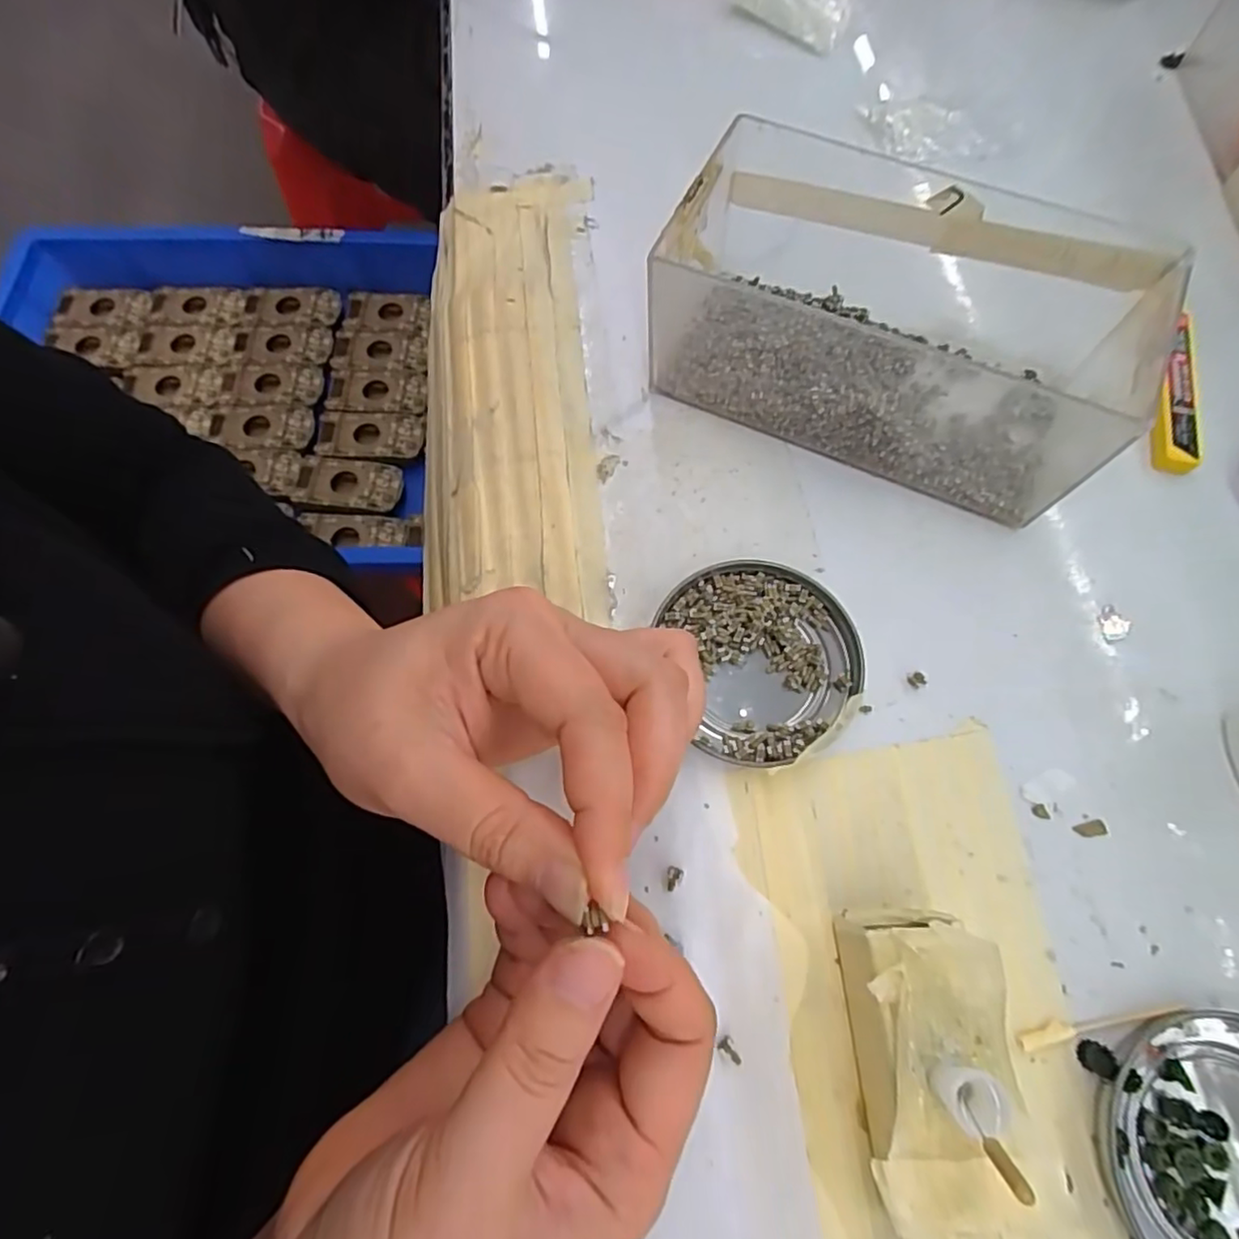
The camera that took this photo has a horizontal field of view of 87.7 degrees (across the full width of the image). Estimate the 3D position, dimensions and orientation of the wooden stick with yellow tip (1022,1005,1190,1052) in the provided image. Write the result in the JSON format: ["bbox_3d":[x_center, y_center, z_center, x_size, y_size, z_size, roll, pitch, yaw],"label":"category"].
[{"bbox_3d":[0.154,0.128,0.205,0.055,0.004,0.007,-12,69,-4],"label":"wooden stick with yellow tip"}]

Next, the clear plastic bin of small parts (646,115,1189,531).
[{"bbox_3d":[0.121,-0.121,0.269,0.202,0.066,0.104,22,71,9],"label":"clear plastic bin of small parts"}]

